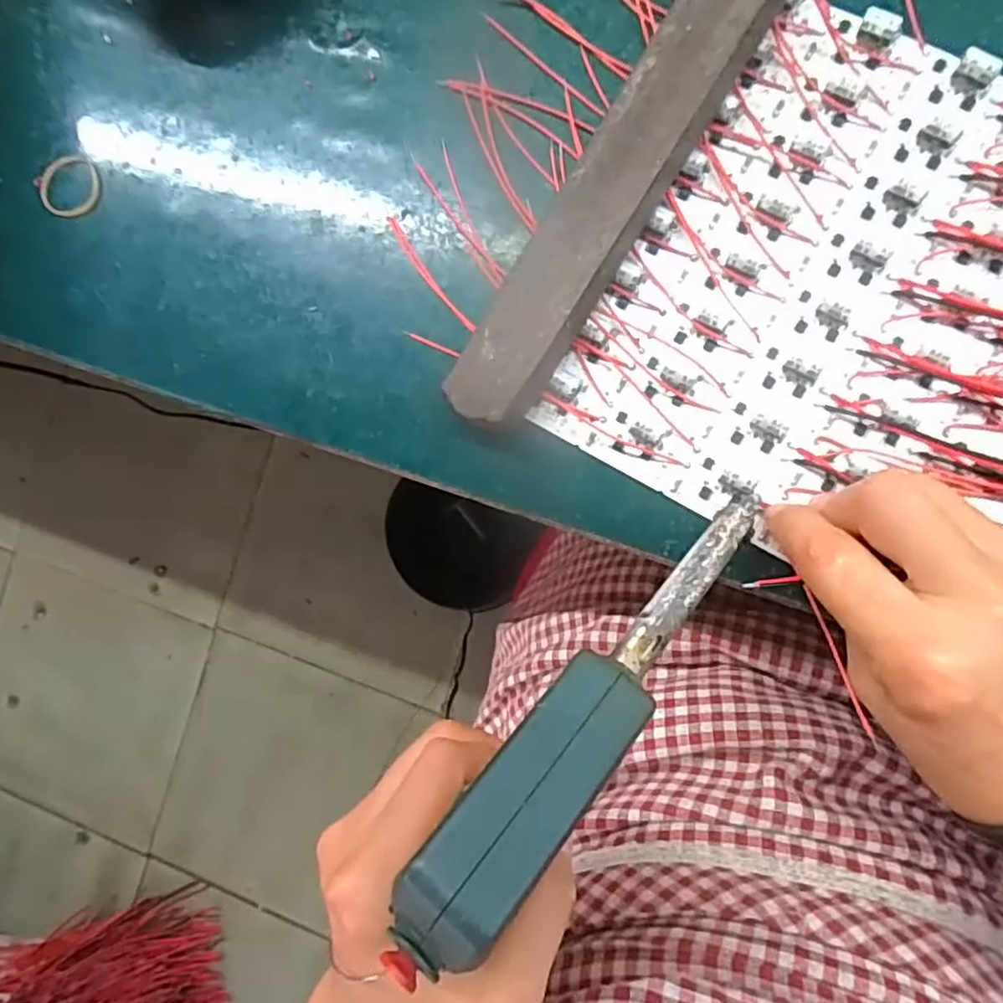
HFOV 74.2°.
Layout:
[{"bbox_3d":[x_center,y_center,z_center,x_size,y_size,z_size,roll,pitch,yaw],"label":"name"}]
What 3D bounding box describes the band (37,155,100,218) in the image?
[{"bbox_3d":[-0.204,-0.149,0.314,0.031,0.006,0.031,0,88,8],"label":"band"}]

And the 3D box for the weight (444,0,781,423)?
[{"bbox_3d":[0.041,-0.119,0.267,0.037,0.026,0.196,33,93,8],"label":"weight"}]

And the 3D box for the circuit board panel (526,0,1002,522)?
[{"bbox_3d":[0.157,-0.068,0.258,0.210,0.012,0.202,32,93,8],"label":"circuit board panel"}]

